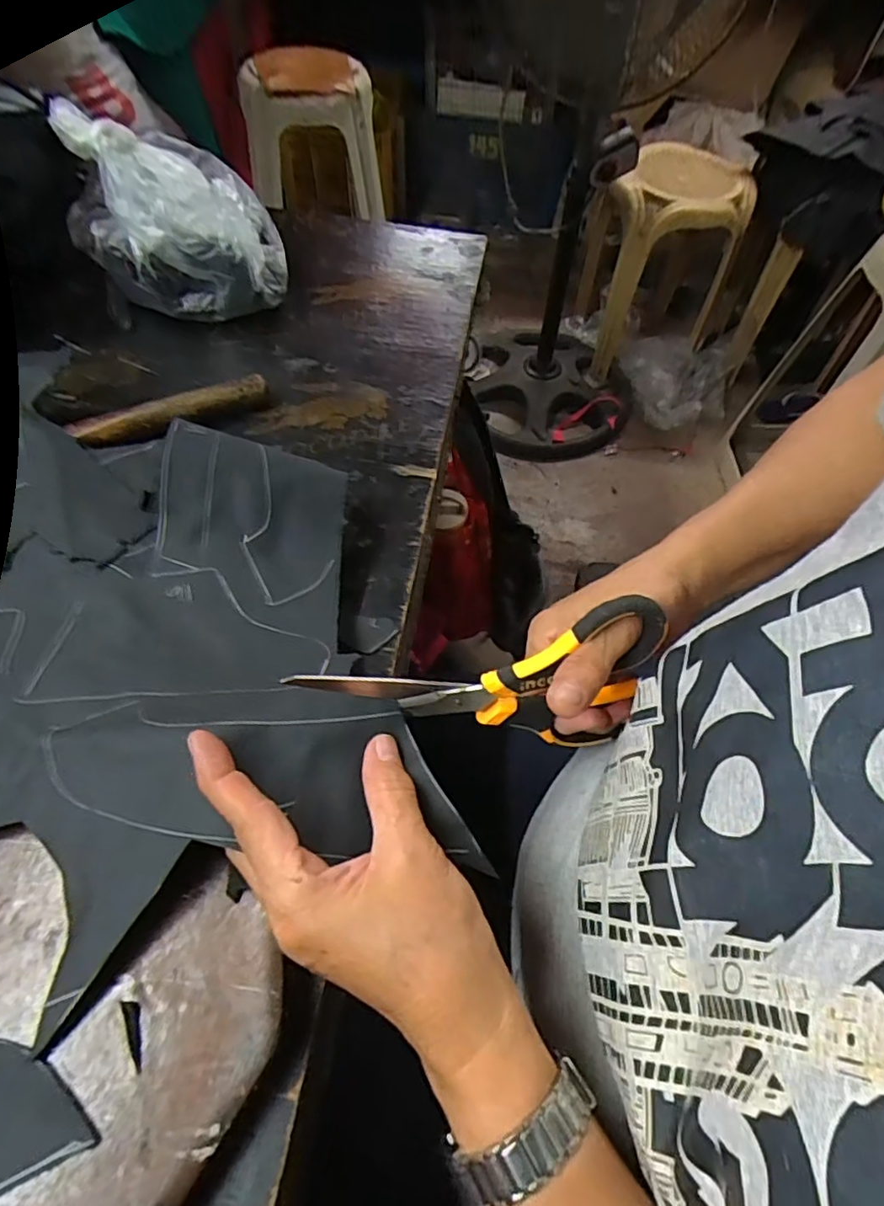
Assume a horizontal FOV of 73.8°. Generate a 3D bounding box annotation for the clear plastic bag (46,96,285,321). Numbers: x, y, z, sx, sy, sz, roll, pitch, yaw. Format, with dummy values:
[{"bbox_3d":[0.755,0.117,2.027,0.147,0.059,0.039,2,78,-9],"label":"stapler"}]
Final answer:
[{"bbox_3d":[-0.217,-0.312,0.487,0.154,0.111,0.163,-24,62,-16],"label":"clear plastic bag"}]

